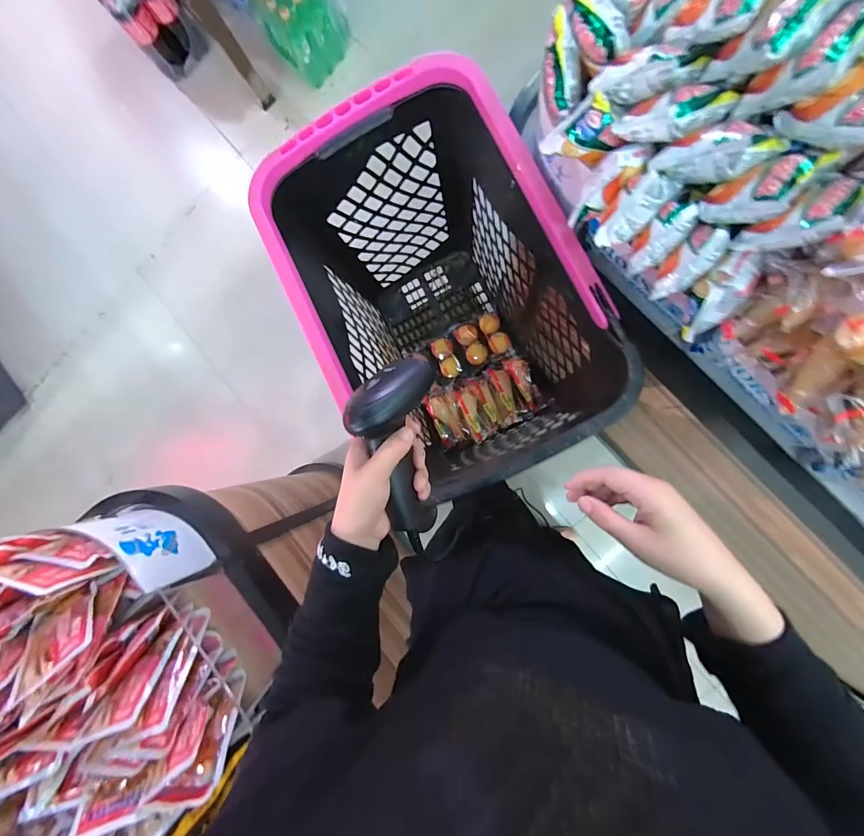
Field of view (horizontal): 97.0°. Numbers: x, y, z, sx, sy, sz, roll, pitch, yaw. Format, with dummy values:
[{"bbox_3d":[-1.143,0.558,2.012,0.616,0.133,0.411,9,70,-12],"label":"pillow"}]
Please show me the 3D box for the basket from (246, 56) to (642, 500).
[{"bbox_3d":[0.031,-0.176,0.738,0.367,0.474,0.550,-26,83,6],"label":"basket"}]

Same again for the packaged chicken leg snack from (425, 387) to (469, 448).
[{"bbox_3d":[0.032,-0.008,0.871,0.064,0.046,0.135,-22,84,7],"label":"packaged chicken leg snack"}]

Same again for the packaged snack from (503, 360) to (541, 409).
[{"bbox_3d":[0.206,-0.082,0.856,0.042,0.034,0.122,-25,83,6],"label":"packaged snack"}]

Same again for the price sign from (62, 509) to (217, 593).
[{"bbox_3d":[-0.410,0.179,0.556,0.154,0.121,0.023,30,91,9],"label":"price sign"}]

